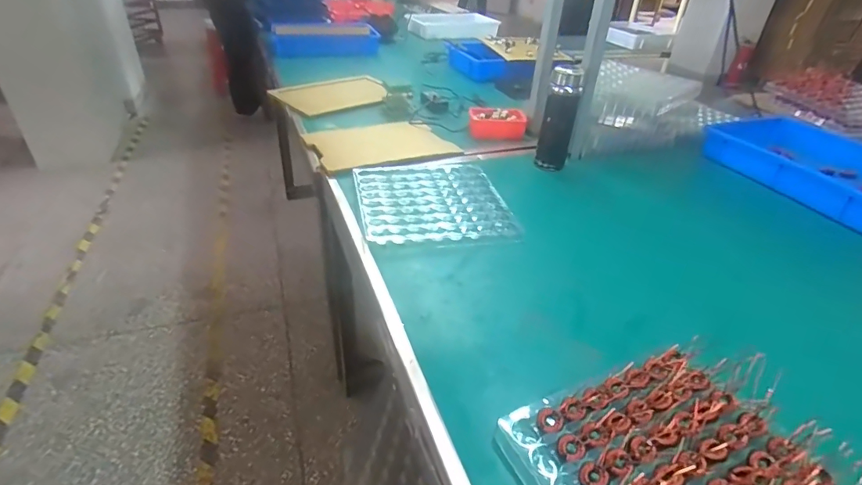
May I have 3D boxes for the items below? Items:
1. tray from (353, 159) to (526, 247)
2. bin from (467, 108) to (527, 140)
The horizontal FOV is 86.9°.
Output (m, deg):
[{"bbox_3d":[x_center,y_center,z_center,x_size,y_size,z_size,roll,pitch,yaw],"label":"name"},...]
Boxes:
[{"bbox_3d":[-0.003,-0.095,0.938,0.283,0.025,0.350,-5,35,-12],"label":"tray"},{"bbox_3d":[0.178,-0.318,1.221,0.155,0.056,0.090,6,35,4],"label":"bin"}]

